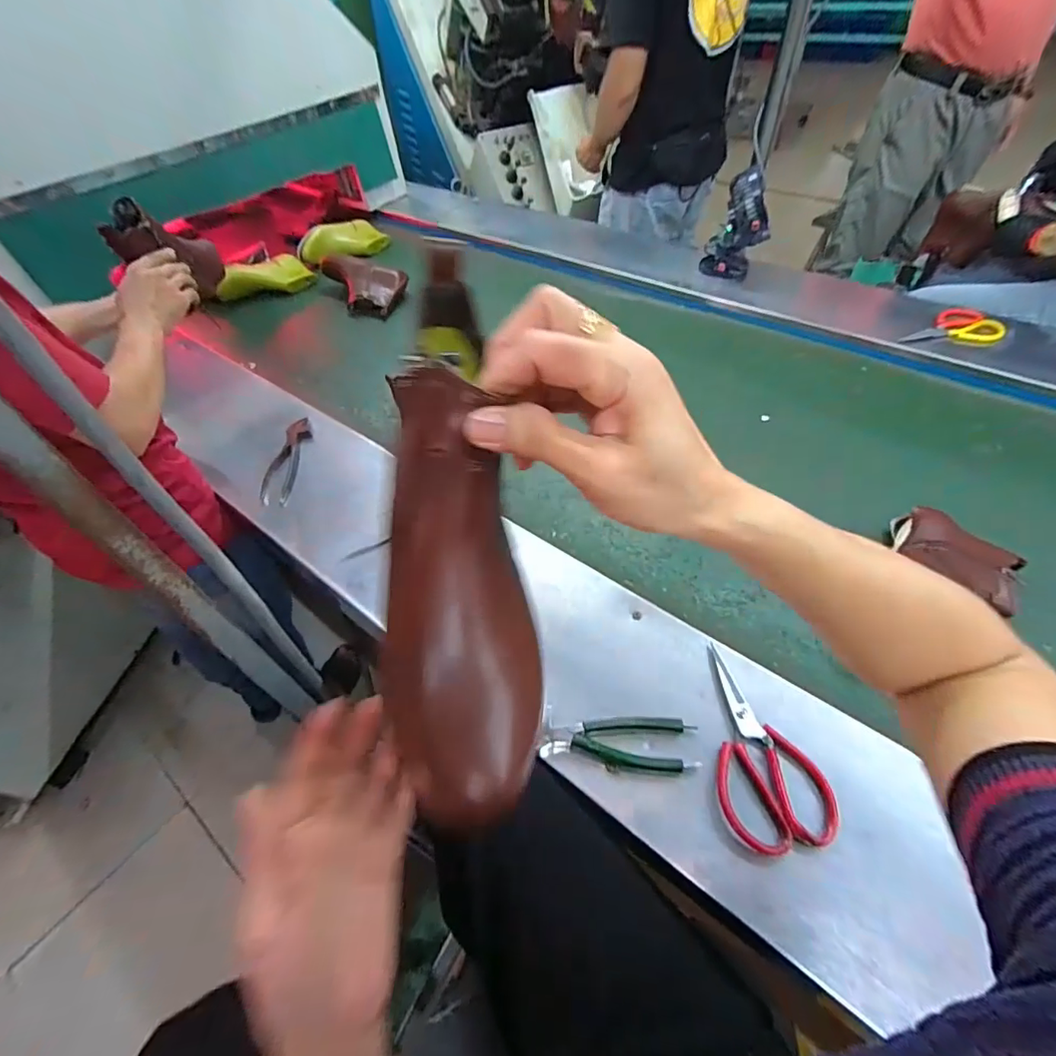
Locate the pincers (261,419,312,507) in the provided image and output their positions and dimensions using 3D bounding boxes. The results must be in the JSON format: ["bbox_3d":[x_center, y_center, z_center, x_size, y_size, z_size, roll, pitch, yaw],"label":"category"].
[{"bbox_3d":[-0.411,-0.116,0.843,0.049,0.034,0.177,-2,51,3],"label":"pincers"}]

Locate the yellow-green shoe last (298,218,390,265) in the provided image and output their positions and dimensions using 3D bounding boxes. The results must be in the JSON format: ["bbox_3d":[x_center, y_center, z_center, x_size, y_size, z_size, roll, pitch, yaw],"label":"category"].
[{"bbox_3d":[-0.520,-0.799,1.387,0.249,0.068,0.113,-30,54,-18],"label":"yellow-green shoe last"}]

